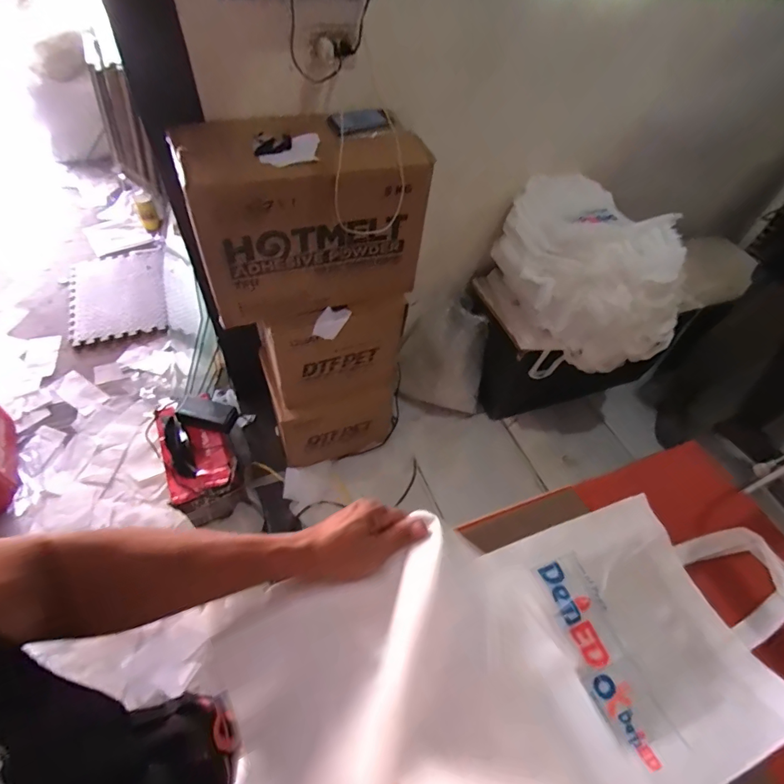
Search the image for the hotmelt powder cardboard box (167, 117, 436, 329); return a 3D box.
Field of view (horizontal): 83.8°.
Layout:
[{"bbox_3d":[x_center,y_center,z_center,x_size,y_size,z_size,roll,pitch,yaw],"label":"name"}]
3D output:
[{"bbox_3d":[-0.193,-0.411,1.075,0.534,0.386,0.217,-14,55,-15],"label":"hotmelt powder cardboard box"}]

